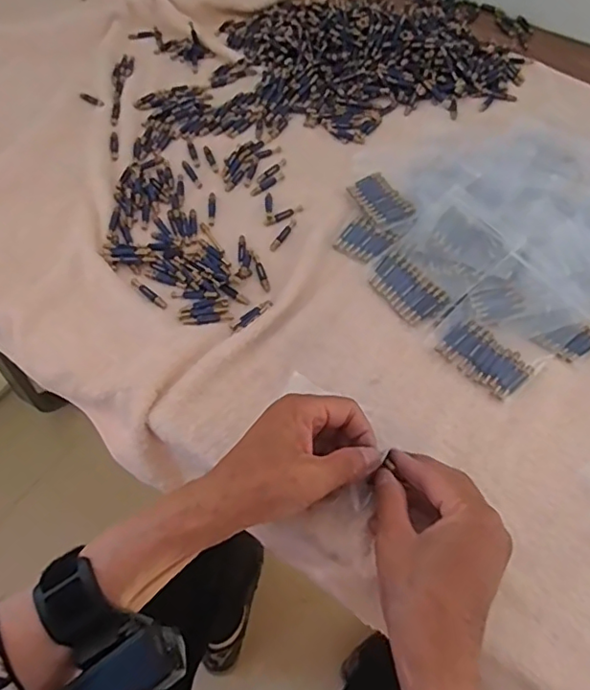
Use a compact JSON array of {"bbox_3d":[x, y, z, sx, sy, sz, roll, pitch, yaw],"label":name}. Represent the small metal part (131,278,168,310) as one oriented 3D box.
[{"bbox_3d":[-0.121,-0.043,0.472,0.041,0.004,0.007,36,60,21],"label":"small metal part"}]

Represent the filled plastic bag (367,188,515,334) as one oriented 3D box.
[{"bbox_3d":[0.119,-0.070,0.481,0.112,0.005,0.079,-43,64,-8],"label":"filled plastic bag"}]

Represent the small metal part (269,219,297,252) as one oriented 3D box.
[{"bbox_3d":[-0.010,-0.099,0.514,0.007,0.004,0.042,26,57,15],"label":"small metal part"}]

